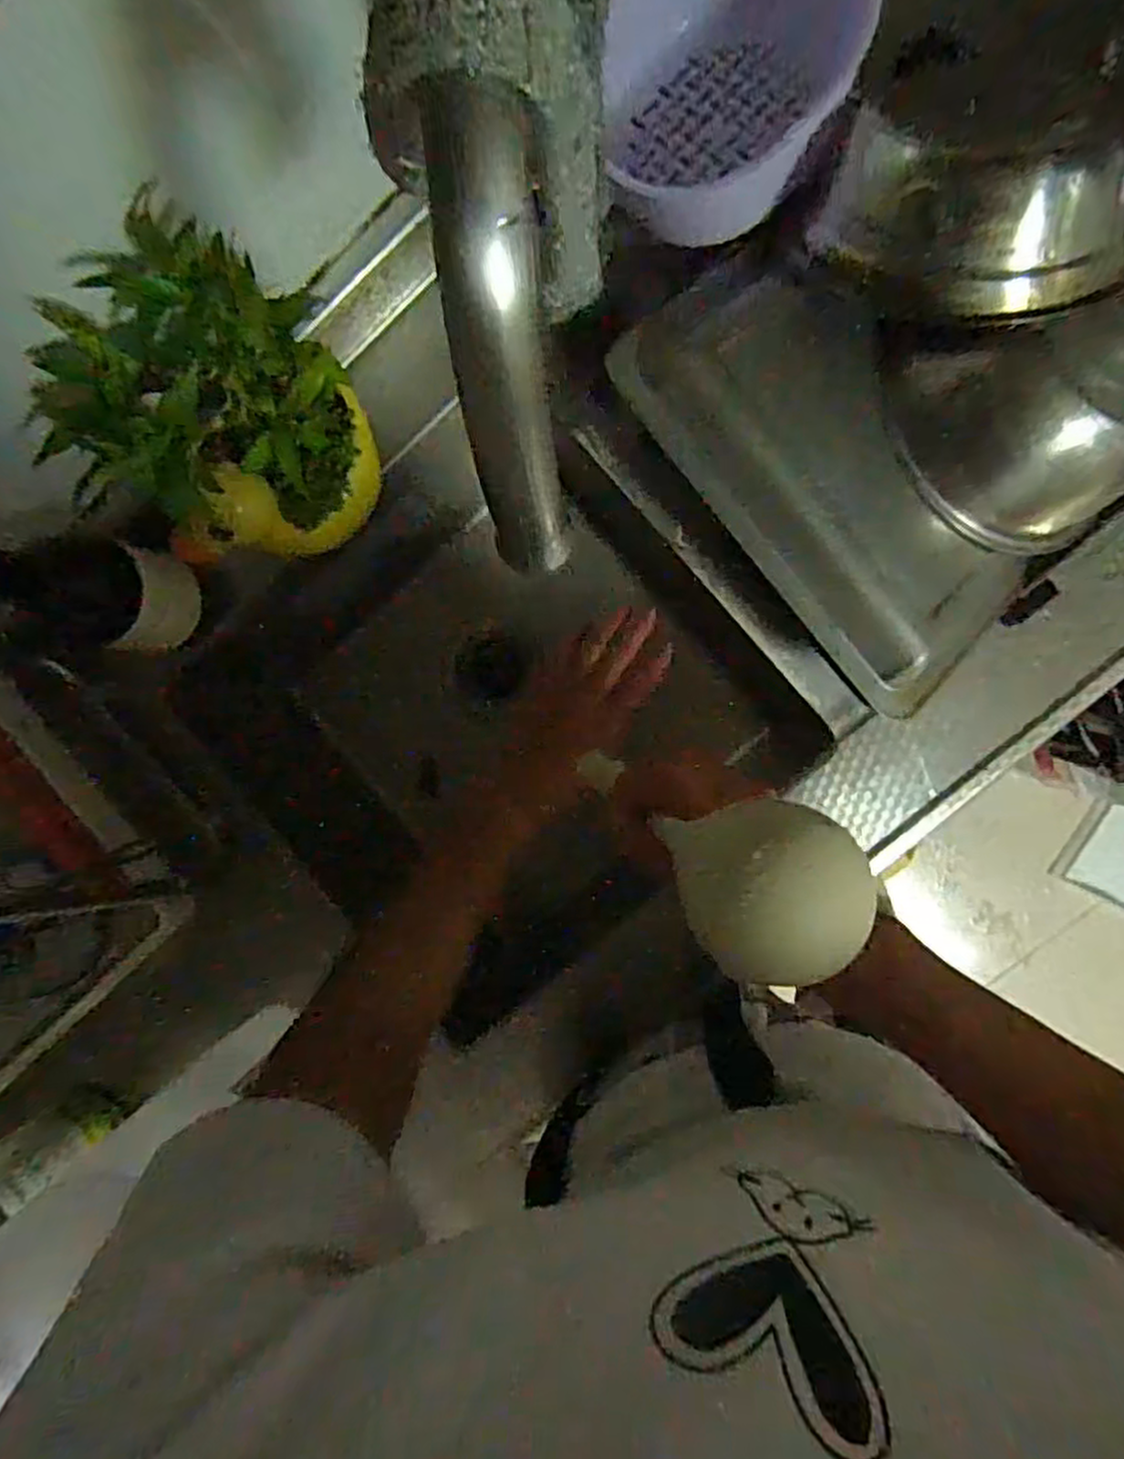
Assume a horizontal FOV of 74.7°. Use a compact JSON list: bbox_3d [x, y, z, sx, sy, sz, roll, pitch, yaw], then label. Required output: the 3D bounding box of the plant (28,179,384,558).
[{"bbox_3d":[-0.206,-0.194,0.454,0.139,0.169,0.154,42,96,2],"label":"plant"}]

